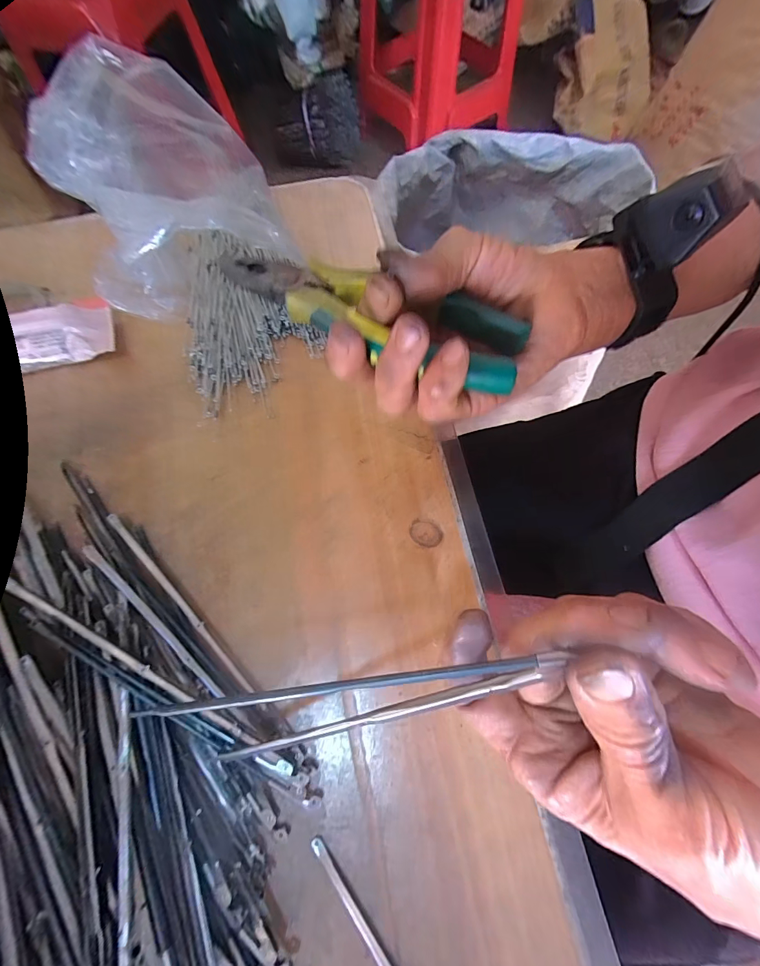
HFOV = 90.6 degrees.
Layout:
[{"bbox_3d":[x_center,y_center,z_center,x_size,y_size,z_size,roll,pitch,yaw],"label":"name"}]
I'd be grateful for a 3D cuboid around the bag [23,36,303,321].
[{"bbox_3d":[-0.151,-0.207,0.270,0.139,0.096,0.149,-24,72,-8],"label":"bag"}]

